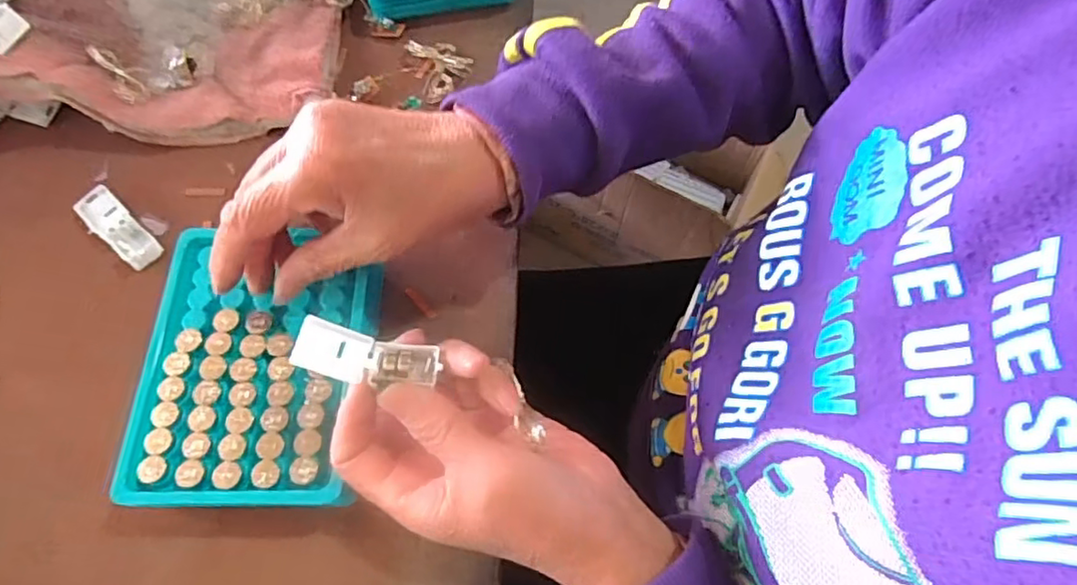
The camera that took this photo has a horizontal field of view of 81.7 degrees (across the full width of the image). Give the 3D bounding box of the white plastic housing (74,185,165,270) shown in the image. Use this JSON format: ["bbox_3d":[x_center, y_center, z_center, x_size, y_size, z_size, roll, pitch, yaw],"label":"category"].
[{"bbox_3d":[-0.230,-0.036,0.340,0.058,0.008,0.019,40,71,15],"label":"white plastic housing"}]

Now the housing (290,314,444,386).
[{"bbox_3d":[-0.066,0.024,0.242,0.052,0.009,0.021,13,64,-22],"label":"housing"}]

